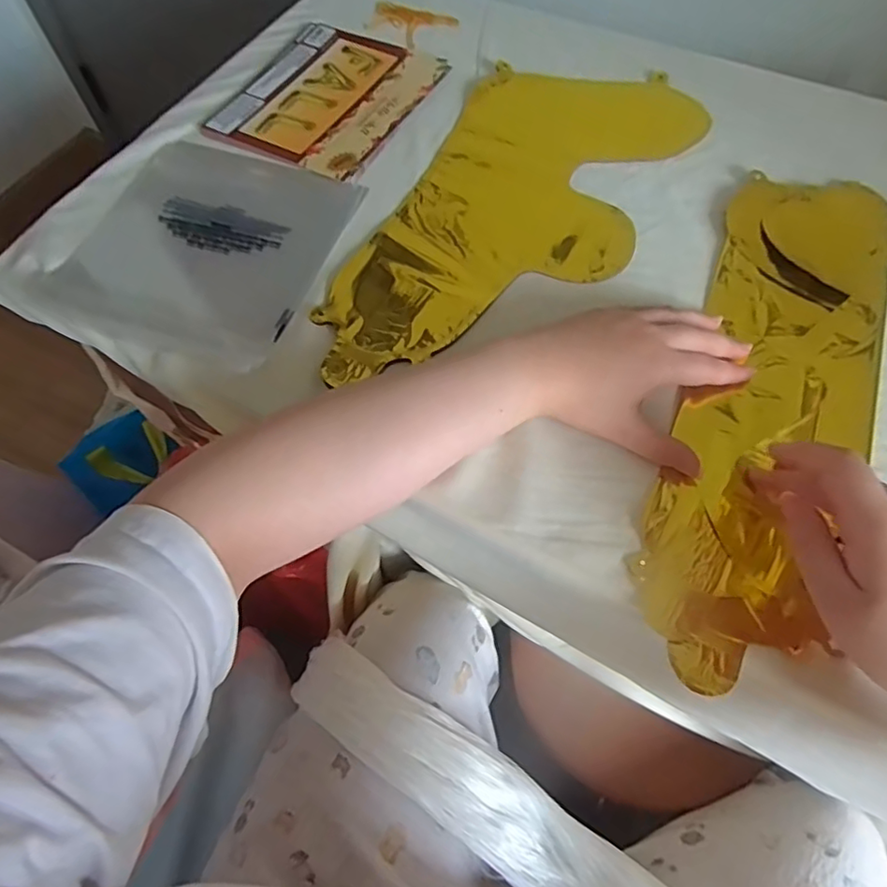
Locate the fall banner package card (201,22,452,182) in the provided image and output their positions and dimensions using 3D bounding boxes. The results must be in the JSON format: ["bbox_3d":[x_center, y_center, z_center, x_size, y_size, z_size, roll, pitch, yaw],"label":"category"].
[{"bbox_3d":[-0.109,-0.341,0.587,0.167,0.006,0.198,25,65,14],"label":"fall banner package card"}]

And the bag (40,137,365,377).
[{"bbox_3d":[-0.195,-0.171,0.503,0.203,0.010,0.220,17,63,10],"label":"bag"}]

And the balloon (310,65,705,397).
[{"bbox_3d":[0.063,-0.194,0.503,0.200,0.008,0.400,22,64,13],"label":"balloon"}]

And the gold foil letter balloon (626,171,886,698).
[{"bbox_3d":[0.233,-0.043,0.417,0.125,0.021,0.426,23,66,13],"label":"gold foil letter balloon"}]

